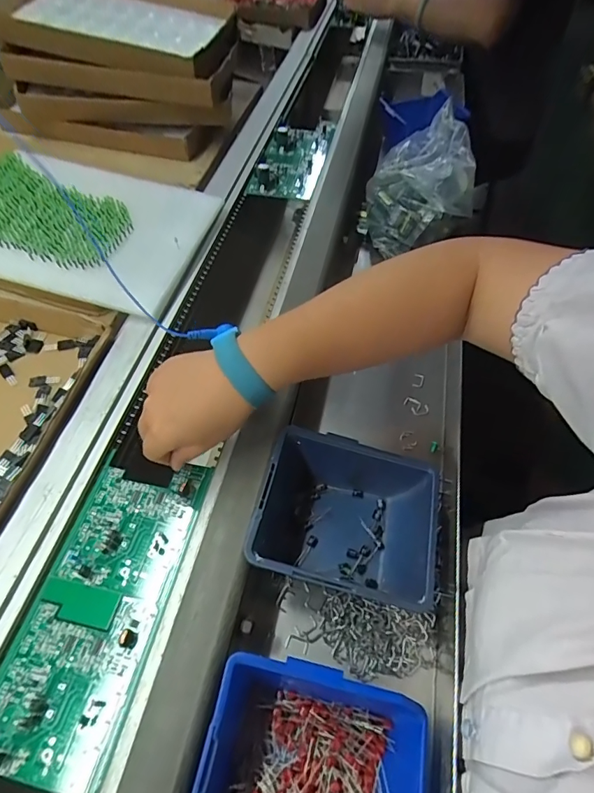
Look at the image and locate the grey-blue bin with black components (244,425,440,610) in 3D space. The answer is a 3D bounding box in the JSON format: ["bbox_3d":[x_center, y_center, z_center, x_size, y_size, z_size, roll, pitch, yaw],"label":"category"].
[{"bbox_3d":[0.041,0.101,0.370,0.139,0.064,0.118,12,56,7],"label":"grey-blue bin with black components"}]

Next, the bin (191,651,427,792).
[{"bbox_3d":[0.009,0.240,0.275,0.134,0.058,0.123,12,57,5],"label":"bin"}]

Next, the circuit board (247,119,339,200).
[{"bbox_3d":[-0.001,-0.358,0.652,0.088,0.019,0.198,13,56,7],"label":"circuit board"}]

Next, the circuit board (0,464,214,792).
[{"bbox_3d":[-0.141,0.143,0.327,0.095,0.010,0.211,11,56,6],"label":"circuit board"}]

